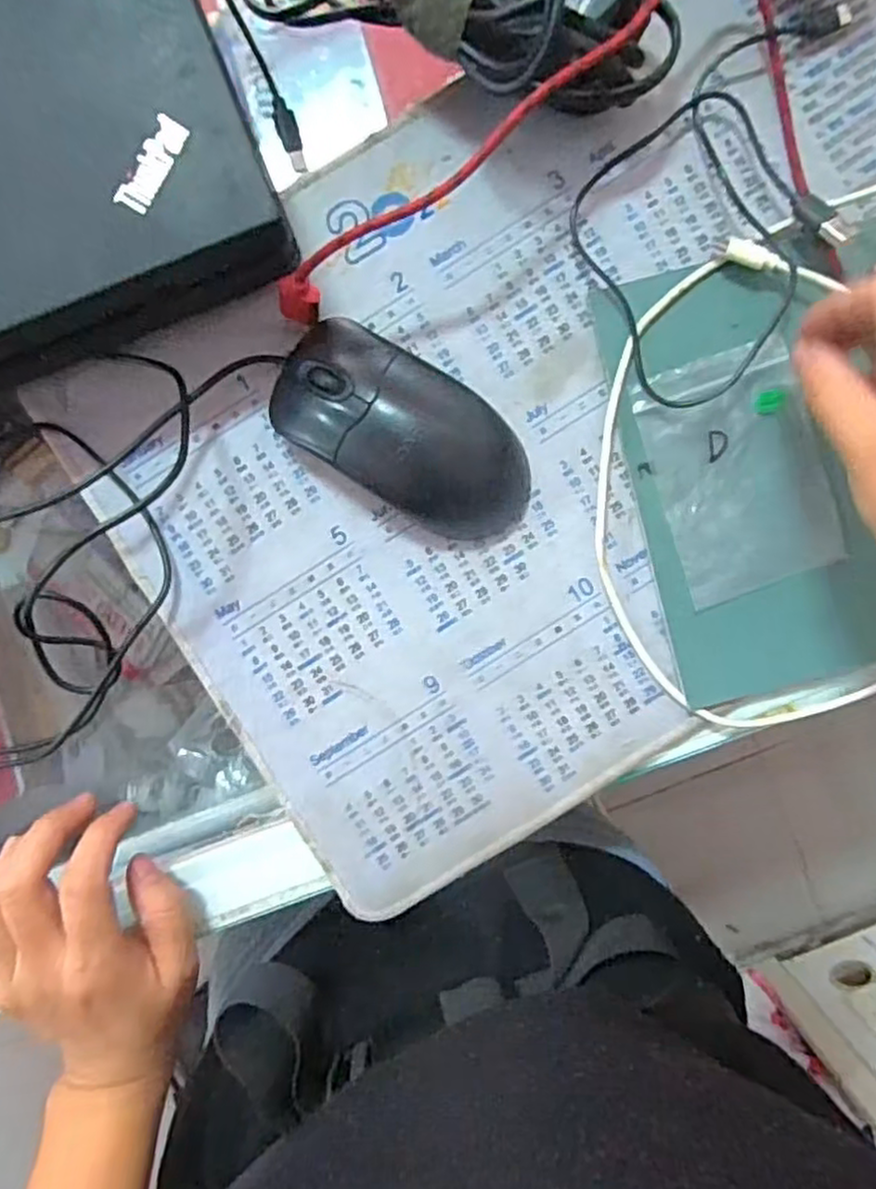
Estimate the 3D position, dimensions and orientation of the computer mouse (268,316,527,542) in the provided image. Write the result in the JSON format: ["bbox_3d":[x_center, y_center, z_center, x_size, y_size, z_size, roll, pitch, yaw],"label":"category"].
[{"bbox_3d":[-0.013,-0.066,0.289,0.112,0.032,0.052,32,92,-3],"label":"computer mouse"}]

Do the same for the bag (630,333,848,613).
[{"bbox_3d":[0.131,-0.053,0.299,0.071,0.011,0.099,-18,96,0],"label":"bag"}]

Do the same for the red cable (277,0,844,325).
[{"bbox_3d":[0.049,-0.184,0.271,0.238,0.052,0.128,-7,94,-1],"label":"red cable"}]

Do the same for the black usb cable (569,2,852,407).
[{"bbox_3d":[0.130,-0.164,0.293,0.163,0.014,0.105,-42,85,4],"label":"black usb cable"}]

